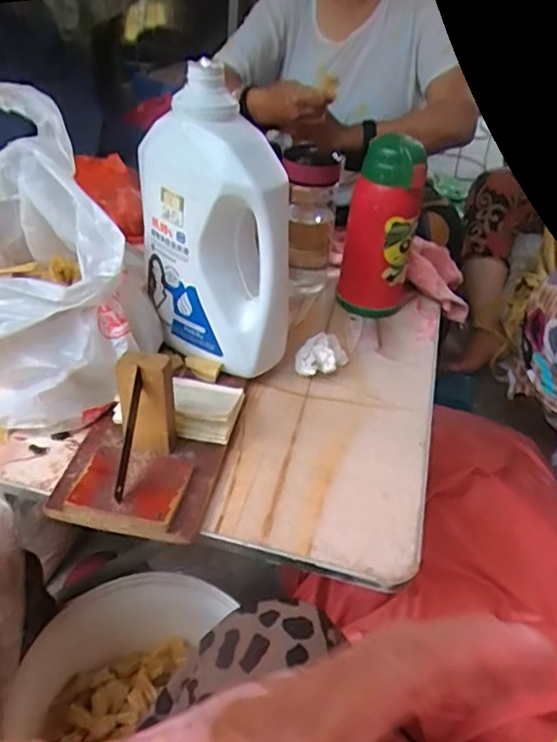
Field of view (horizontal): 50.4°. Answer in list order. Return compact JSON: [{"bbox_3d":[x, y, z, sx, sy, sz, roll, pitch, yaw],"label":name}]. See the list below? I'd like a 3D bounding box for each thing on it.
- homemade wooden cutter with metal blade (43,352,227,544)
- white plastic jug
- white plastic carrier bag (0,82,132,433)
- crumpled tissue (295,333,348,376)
[{"bbox_3d":[-0.110,0.053,0.454,0.120,0.104,0.104,8,39,6],"label":"homemade wooden cutter with metal blade"},{"bbox_3d":[-0.064,-0.118,0.546,0.147,0.252,0.081,29,45,29],"label":"white plastic jug"},{"bbox_3d":[-0.242,-0.102,0.544,0.189,0.187,0.269,-6,40,-12],"label":"white plastic carrier bag"},{"bbox_3d":[0.044,-0.015,0.608,0.051,0.033,0.042,6,39,4],"label":"crumpled tissue"}]

